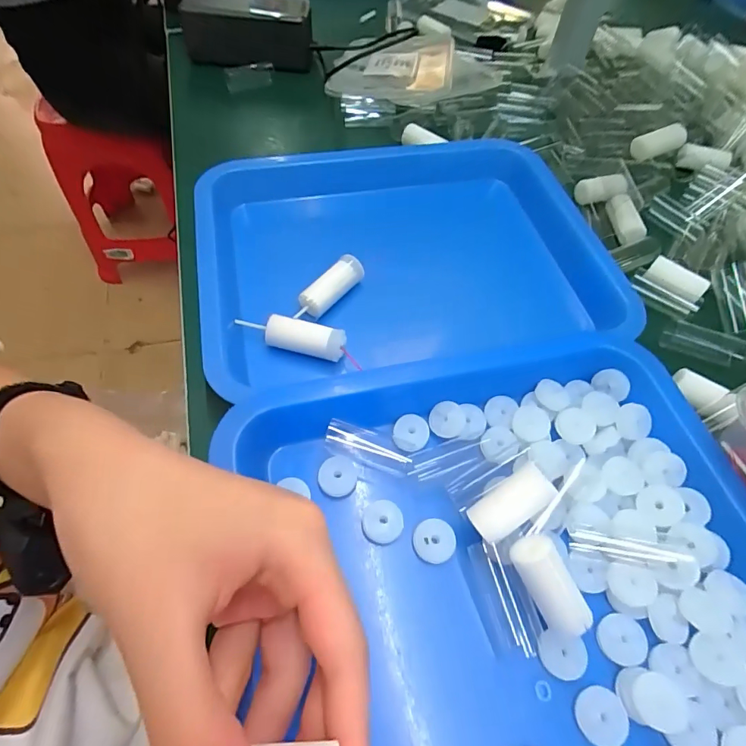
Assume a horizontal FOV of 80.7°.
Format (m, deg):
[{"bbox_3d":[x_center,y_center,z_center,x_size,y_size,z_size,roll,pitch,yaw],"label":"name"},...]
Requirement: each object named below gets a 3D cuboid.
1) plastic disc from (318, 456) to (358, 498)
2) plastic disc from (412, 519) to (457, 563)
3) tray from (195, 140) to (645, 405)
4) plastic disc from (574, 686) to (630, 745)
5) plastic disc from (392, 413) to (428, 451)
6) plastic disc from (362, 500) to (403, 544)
[{"bbox_3d":[-0.019,0.056,0.238,0.021,0.004,0.021,1,79,-6],"label":"plastic disc"},{"bbox_3d":[0.031,0.086,0.224,0.021,0.005,0.021,0,71,0],"label":"plastic disc"},{"bbox_3d":[0.023,-0.083,0.327,0.286,0.045,0.212,-10,60,-9],"label":"tray"},{"bbox_3d":[0.100,0.149,0.190,0.021,0.004,0.021,2,58,-2],"label":"plastic disc"},{"bbox_3d":[0.022,0.035,0.255,0.021,0.008,0.021,2,58,-2],"label":"plastic disc"},{"bbox_3d":[0.005,0.078,0.228,0.020,0.004,0.021,0,80,3],"label":"plastic disc"}]

